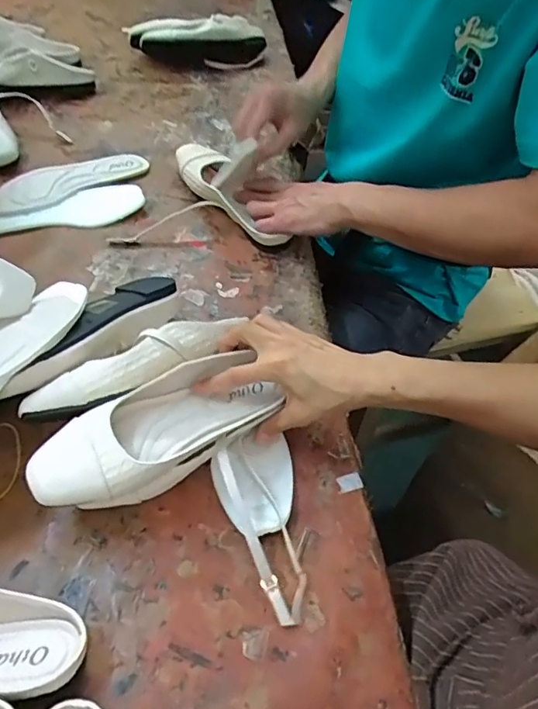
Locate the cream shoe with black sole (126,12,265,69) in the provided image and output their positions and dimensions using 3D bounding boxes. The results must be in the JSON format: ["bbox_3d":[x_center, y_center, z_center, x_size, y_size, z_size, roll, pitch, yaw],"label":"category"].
[{"bbox_3d":[-0.134,-0.594,1.023,0.252,0.080,0.070,-6,52,-11],"label":"cream shoe with black sole"}]

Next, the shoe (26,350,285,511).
[{"bbox_3d":[-0.094,0.067,0.461,0.207,0.059,0.075,-25,57,-30],"label":"shoe"}]

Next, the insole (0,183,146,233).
[{"bbox_3d":[-0.284,-0.198,0.721,0.223,0.018,0.078,-10,52,-14],"label":"insole"}]

